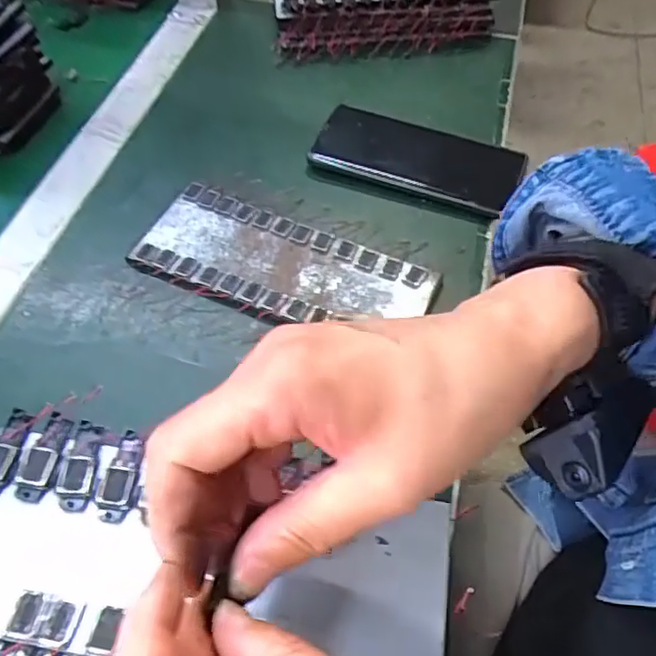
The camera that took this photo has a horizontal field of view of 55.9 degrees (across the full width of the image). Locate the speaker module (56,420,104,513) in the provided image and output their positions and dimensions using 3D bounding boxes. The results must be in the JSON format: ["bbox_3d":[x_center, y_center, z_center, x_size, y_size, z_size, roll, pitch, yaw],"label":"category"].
[{"bbox_3d":[-0.107,0.059,0.267,0.015,0.005,0.039,0,54,-1],"label":"speaker module"}]

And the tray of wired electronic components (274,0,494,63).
[{"bbox_3d":[0.052,-0.318,0.596,0.211,0.039,0.113,-8,55,-6],"label":"tray of wired electronic components"}]

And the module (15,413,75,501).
[{"bbox_3d":[-0.124,0.056,0.270,0.015,0.006,0.039,4,54,2],"label":"module"}]

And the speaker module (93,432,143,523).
[{"bbox_3d":[-0.089,0.063,0.266,0.015,0.004,0.039,5,54,3],"label":"speaker module"}]

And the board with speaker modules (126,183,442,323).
[{"bbox_3d":[-0.032,-0.042,0.421,0.199,0.012,0.082,21,56,14],"label":"board with speaker modules"}]

